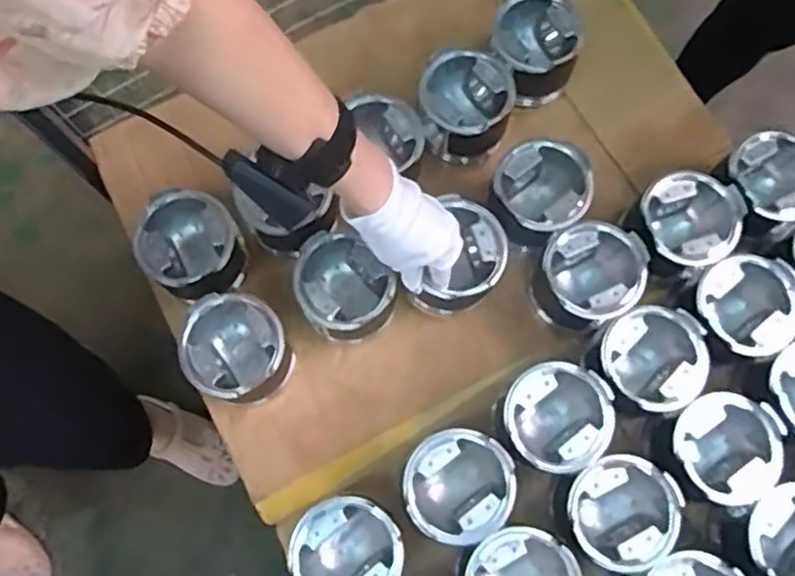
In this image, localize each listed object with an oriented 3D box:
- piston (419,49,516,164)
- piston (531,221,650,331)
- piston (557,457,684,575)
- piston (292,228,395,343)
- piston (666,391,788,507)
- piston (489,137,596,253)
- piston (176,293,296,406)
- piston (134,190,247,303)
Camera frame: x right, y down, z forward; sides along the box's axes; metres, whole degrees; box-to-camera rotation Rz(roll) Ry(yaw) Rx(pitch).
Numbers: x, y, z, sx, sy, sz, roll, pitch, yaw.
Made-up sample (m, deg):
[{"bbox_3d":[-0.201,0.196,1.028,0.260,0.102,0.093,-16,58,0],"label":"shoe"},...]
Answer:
[{"bbox_3d":[0.071,-0.195,0.761,0.097,0.086,0.095,0,75,-1],"label":"piston"},{"bbox_3d":[0.189,-0.010,0.699,0.104,0.075,0.097,0,75,-1],"label":"piston"},{"bbox_3d":[0.199,0.209,0.647,0.096,0.089,0.093,0,75,-1],"label":"piston"},{"bbox_3d":[-0.055,0.003,0.698,0.092,0.094,0.100,-43,80,-11],"label":"piston"},{"bbox_3d":[0.299,0.154,0.657,0.093,0.080,0.095,14,75,3],"label":"piston"},{"bbox_3d":[0.147,-0.097,0.714,0.090,0.083,0.105,41,78,9],"label":"piston"},{"bbox_3d":[-0.156,0.063,0.688,0.096,0.096,0.094,0,75,-1],"label":"piston"},{"bbox_3d":[-0.214,-0.045,0.718,0.094,0.112,0.090,0,75,-1],"label":"piston"}]

